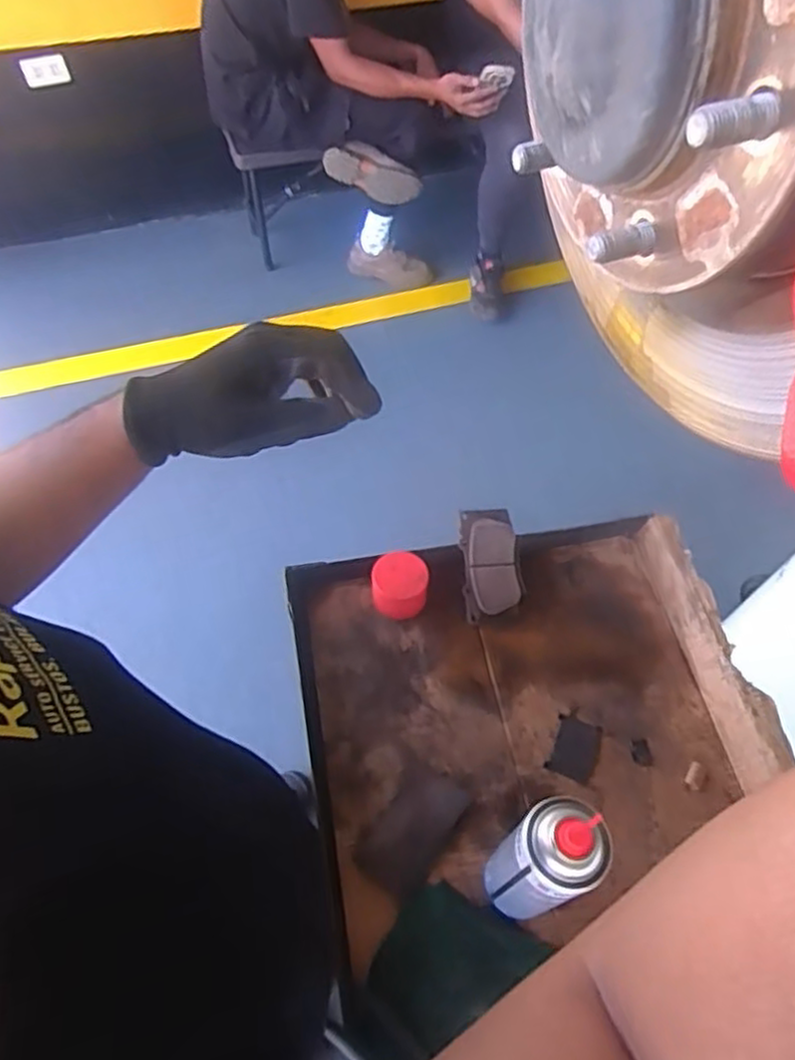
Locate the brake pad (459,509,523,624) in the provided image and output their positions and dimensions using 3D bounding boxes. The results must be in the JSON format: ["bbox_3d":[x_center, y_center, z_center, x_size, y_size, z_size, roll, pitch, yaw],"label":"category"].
[{"bbox_3d":[0.108,0.038,0.830,0.064,0.012,0.126,-7,78,10],"label":"brake pad"}]

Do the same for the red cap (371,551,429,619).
[{"bbox_3d":[0.002,0.064,0.818,0.062,0.047,0.061,1,57,-1],"label":"red cap"}]

